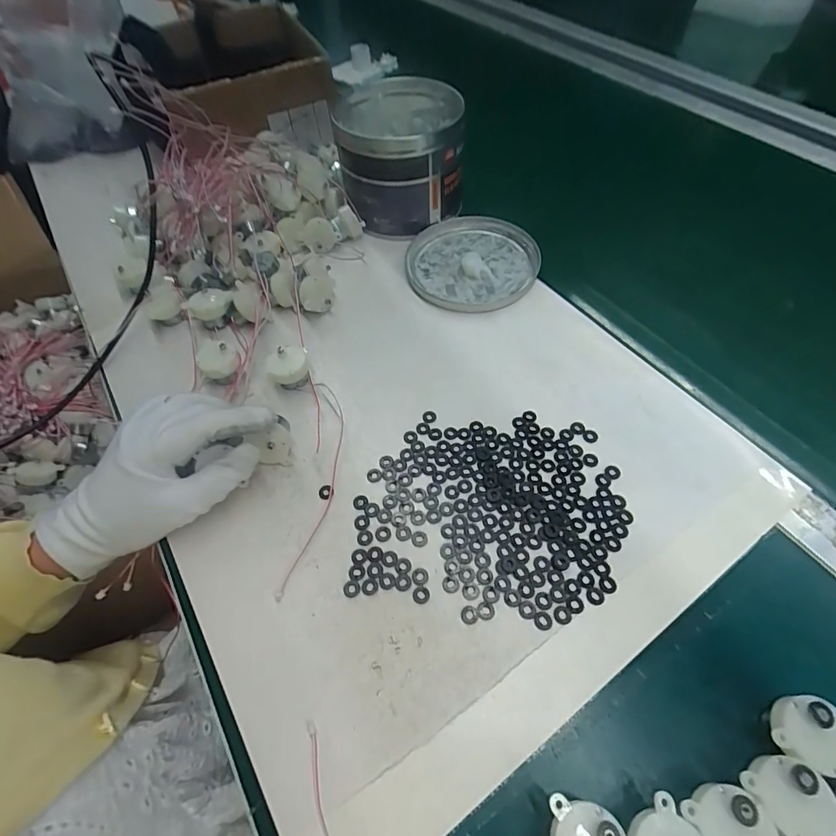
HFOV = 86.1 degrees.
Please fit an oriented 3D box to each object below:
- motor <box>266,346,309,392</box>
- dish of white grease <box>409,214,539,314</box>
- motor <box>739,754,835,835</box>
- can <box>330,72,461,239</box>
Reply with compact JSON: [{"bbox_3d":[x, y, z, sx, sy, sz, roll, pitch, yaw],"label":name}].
[{"bbox_3d":[-0.105,-0.039,0.367,0.032,0.028,0.027,-8,56,-2],"label":"motor"},{"bbox_3d":[0.055,-0.158,0.451,0.132,0.015,0.128,-2,56,2],"label":"dish of white grease"},{"bbox_3d":[0.172,0.178,0.210,0.033,0.034,0.034,-25,59,-13],"label":"motor"},{"bbox_3d":[-0.015,-0.278,0.482,0.124,0.105,0.144,1,57,4],"label":"can"}]

